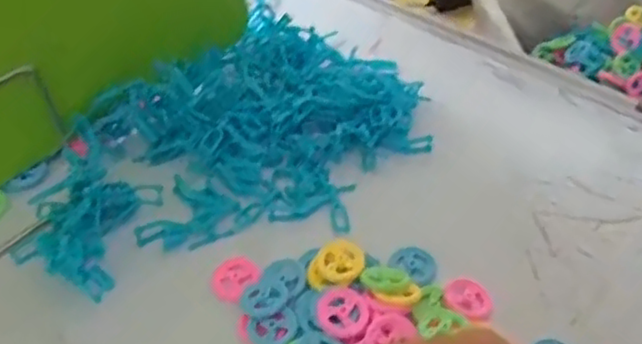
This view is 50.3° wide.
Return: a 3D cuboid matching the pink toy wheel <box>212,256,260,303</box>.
[{"bbox_3d":[-0.055,0.067,0.433,0.030,0.009,0.029,-2,46,2],"label":"pink toy wheel"}]

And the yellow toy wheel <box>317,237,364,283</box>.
[{"bbox_3d":[0.012,0.055,0.424,0.028,0.004,0.029,-1,58,2],"label":"yellow toy wheel"}]

